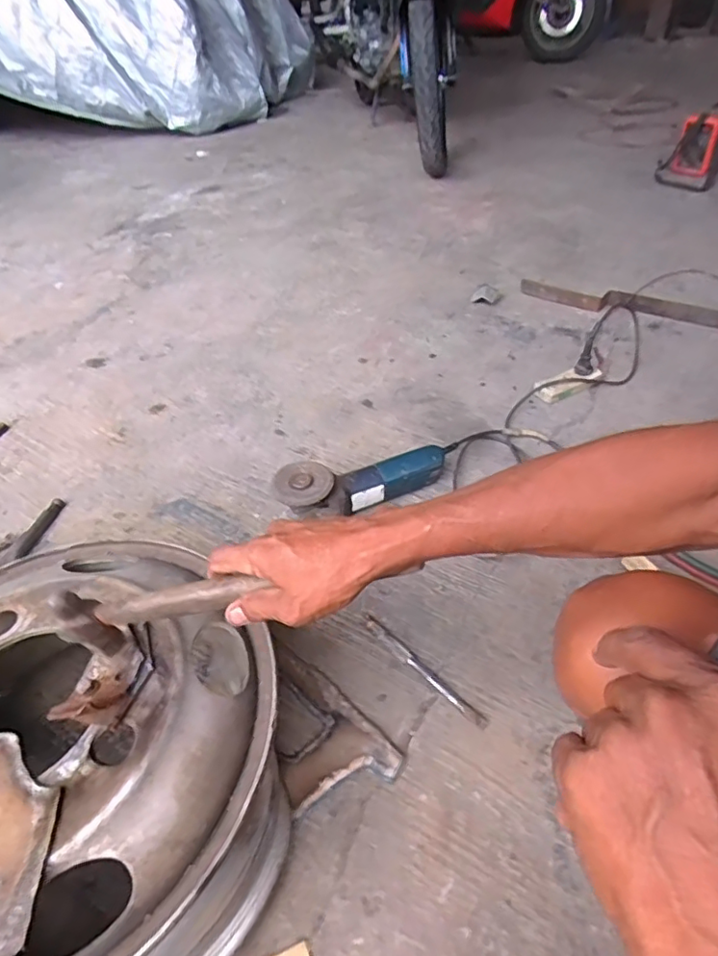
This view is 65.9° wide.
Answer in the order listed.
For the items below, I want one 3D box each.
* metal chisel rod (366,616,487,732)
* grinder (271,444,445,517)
[{"bbox_3d":[0.077,0.240,0.695,0.021,0.019,0.195,-35,52,-27],"label":"metal chisel rod"},{"bbox_3d":[0.012,0.010,0.878,0.286,0.105,0.083,-17,46,-12],"label":"grinder"}]

